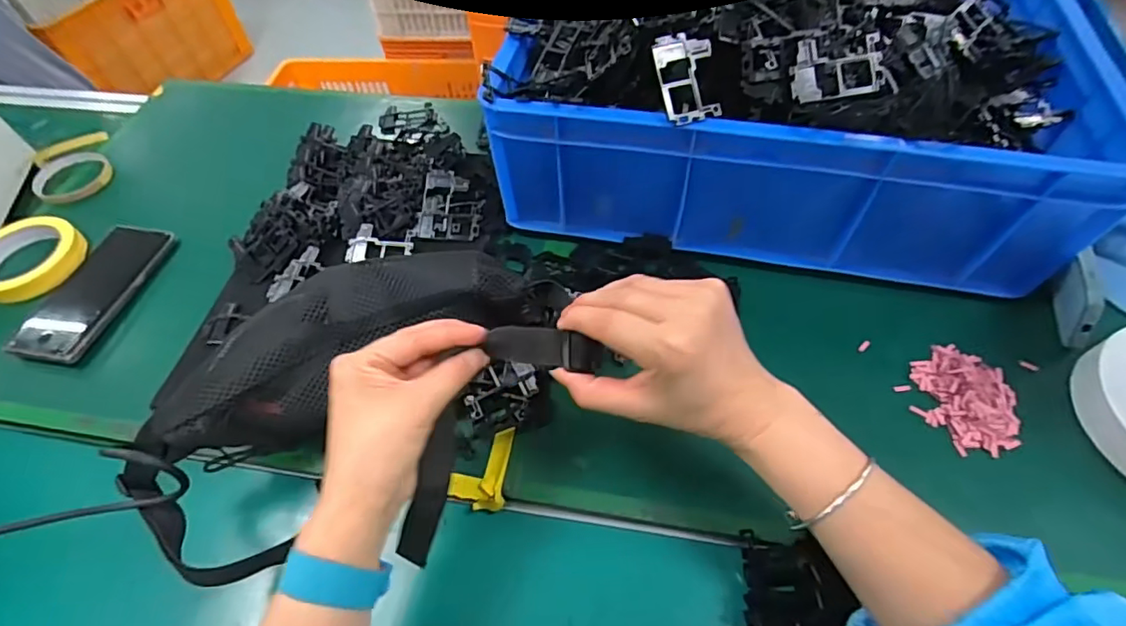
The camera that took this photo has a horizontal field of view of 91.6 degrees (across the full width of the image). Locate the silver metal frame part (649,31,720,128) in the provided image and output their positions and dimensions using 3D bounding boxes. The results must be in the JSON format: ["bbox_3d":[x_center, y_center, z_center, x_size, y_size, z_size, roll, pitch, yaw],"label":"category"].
[{"bbox_3d":[0.094,-0.179,0.418,0.044,0.006,0.067,-14,94,-7],"label":"silver metal frame part"}]

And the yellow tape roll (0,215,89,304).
[{"bbox_3d":[-0.563,-0.062,0.571,0.097,0.024,0.099,-1,56,2],"label":"yellow tape roll"}]

